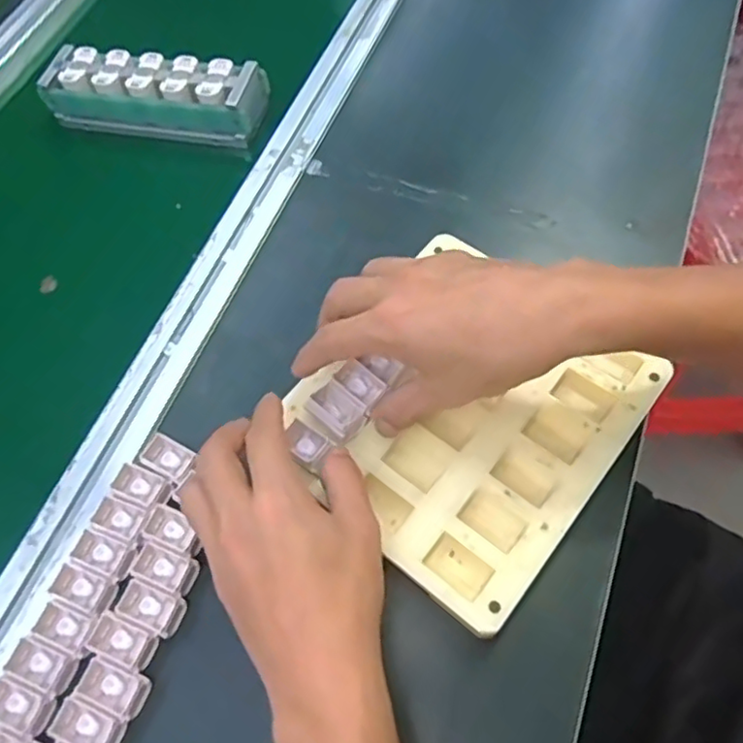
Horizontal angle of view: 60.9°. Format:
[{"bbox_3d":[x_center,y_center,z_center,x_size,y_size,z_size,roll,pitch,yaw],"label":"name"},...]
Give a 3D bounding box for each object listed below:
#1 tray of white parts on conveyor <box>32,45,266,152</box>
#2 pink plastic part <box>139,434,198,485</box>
[{"bbox_3d":[-0.194,-0.244,0.559,0.201,0.047,0.065,10,64,11],"label":"tray of white parts on conveyor"},{"bbox_3d":[-0.128,0.054,0.401,0.033,0.008,0.023,27,68,19],"label":"pink plastic part"}]

